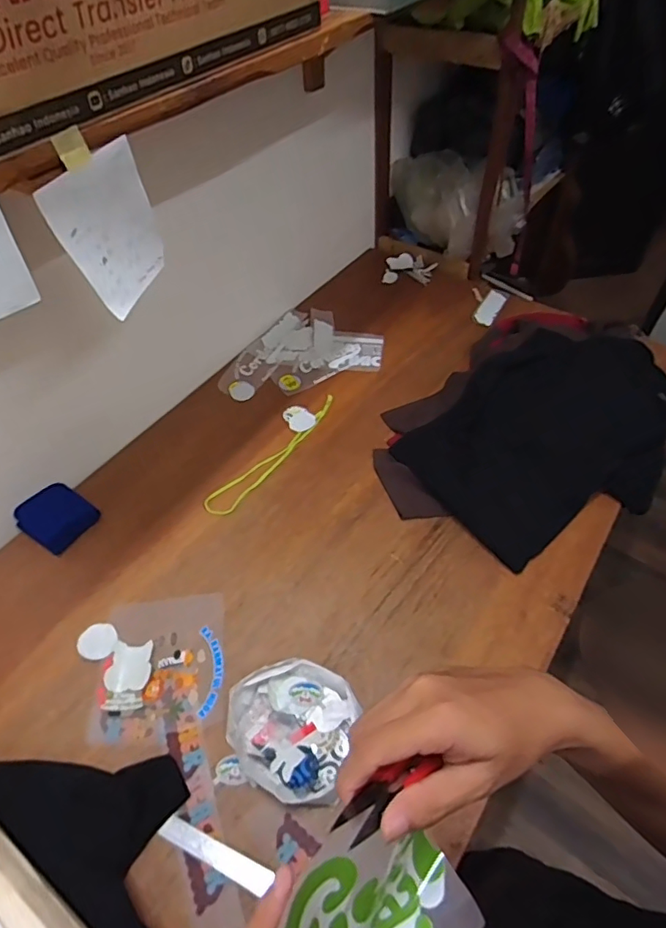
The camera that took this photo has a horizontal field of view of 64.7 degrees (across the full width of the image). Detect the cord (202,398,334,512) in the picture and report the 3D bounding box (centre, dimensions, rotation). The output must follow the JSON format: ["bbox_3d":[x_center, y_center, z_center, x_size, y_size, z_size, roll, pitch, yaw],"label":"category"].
[{"bbox_3d":[-0.109,-0.022,1.088,0.065,0.014,0.377,27,56,35],"label":"cord"}]

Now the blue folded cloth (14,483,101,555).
[{"bbox_3d":[-0.523,0.097,0.993,0.120,0.026,0.109,37,59,10],"label":"blue folded cloth"}]

